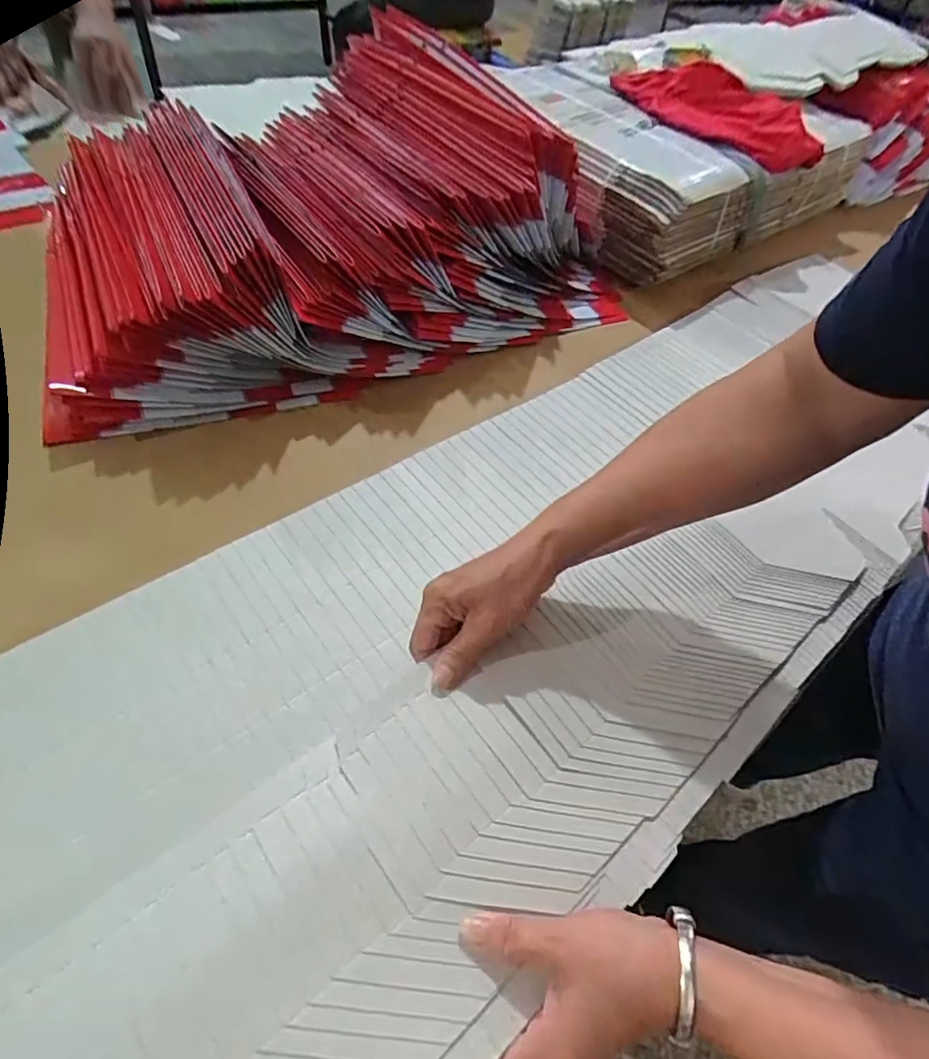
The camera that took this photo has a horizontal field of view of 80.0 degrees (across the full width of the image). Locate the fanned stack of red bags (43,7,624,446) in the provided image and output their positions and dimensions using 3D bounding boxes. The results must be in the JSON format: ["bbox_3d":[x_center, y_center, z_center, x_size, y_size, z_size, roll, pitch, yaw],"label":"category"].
[{"bbox_3d":[-0.143,-0.359,0.645,0.682,0.200,0.389,-25,61,-24],"label":"fanned stack of red bags"}]

